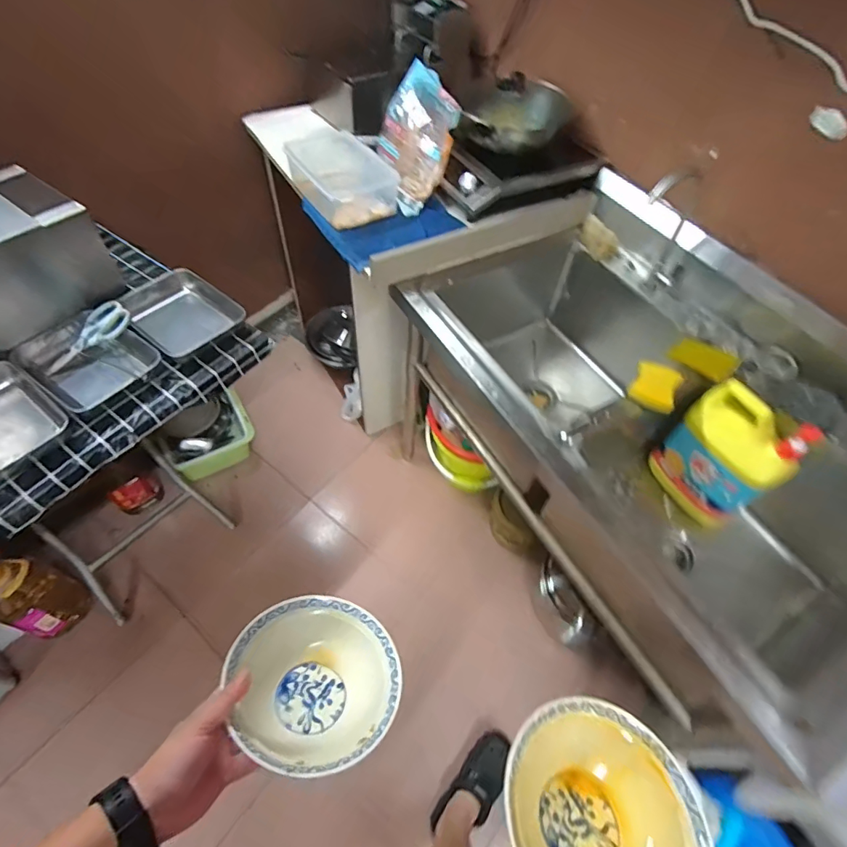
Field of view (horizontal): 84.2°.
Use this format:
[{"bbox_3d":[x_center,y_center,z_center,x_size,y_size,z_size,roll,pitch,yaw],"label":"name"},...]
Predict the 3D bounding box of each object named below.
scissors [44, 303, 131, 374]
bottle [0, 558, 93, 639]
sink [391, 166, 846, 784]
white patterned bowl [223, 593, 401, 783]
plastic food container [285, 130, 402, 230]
[{"bbox_3d":[-0.722,-0.181,1.006,0.075,0.016,0.200,39,82,3],"label":"scissors"},{"bbox_3d":[-1.026,0.449,1.235,0.111,0.278,0.145,29,58,16],"label":"bottle"},{"bbox_3d":[0.471,-0.002,1.035,0.640,0.449,1.056,-24,60,-19],"label":"sink"},{"bbox_3d":[-0.125,0.295,0.529,0.186,0.073,0.183,12,35,-9],"label":"white patterned bowl"},{"bbox_3d":[-0.200,-0.616,1.183,0.207,0.100,0.281,-23,59,-19],"label":"plastic food container"}]

